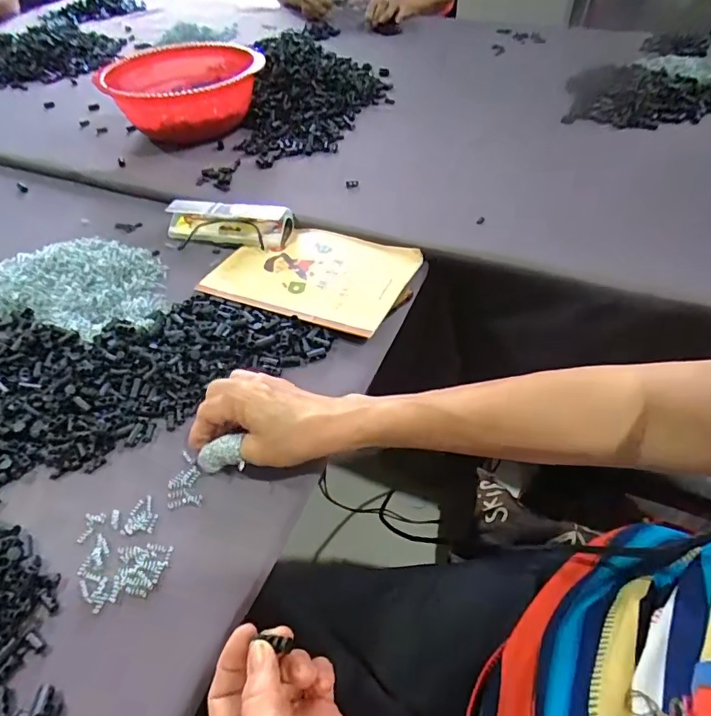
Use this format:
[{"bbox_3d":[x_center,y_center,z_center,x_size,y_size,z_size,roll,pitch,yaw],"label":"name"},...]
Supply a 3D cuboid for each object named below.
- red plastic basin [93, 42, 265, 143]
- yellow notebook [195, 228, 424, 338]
[{"bbox_3d":[-0.250,-0.402,0.764,0.215,0.093,0.216,-2,49,3],"label":"red plastic basin"},{"bbox_3d":[-0.049,-0.095,0.537,0.204,0.011,0.142,18,53,20],"label":"yellow notebook"}]

